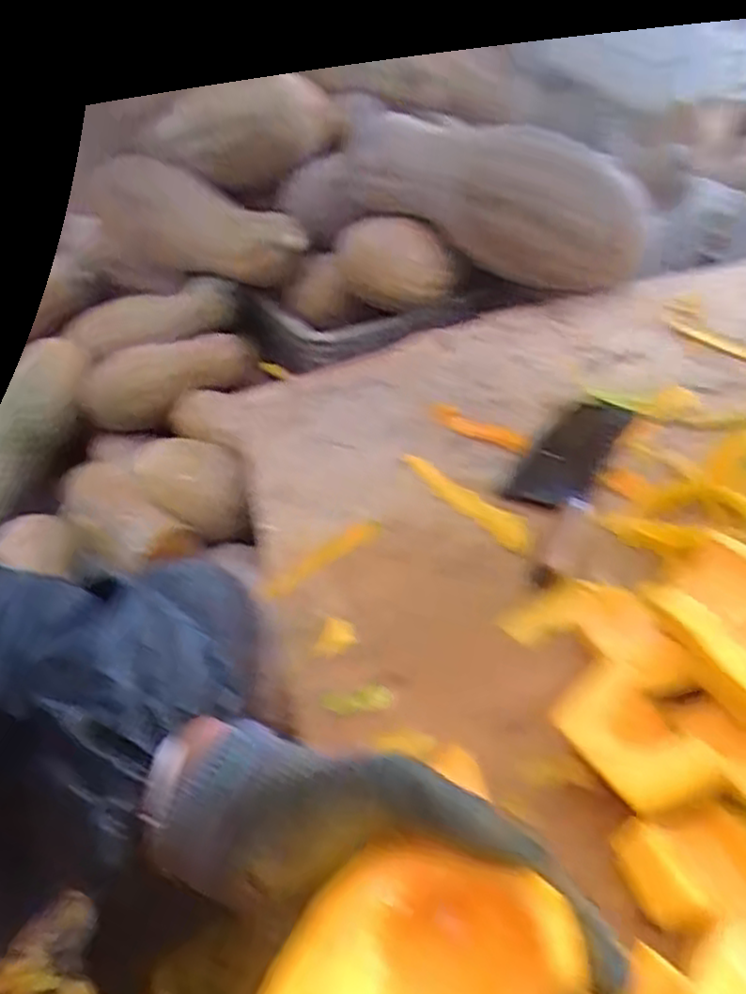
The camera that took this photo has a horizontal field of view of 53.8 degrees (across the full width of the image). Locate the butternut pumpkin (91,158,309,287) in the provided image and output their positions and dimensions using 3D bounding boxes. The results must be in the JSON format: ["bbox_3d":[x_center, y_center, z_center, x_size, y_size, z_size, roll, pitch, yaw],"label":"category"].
[{"bbox_3d":[-0.229,-0.351,0.939,0.342,0.119,0.101,26,51,31],"label":"butternut pumpkin"}]

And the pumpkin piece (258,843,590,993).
[{"bbox_3d":[0.017,0.160,0.266,0.103,0.035,0.052,-8,42,-1],"label":"pumpkin piece"}]

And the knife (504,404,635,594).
[{"bbox_3d":[0.166,-0.018,0.656,0.074,0.019,0.234,15,46,22],"label":"knife"}]

